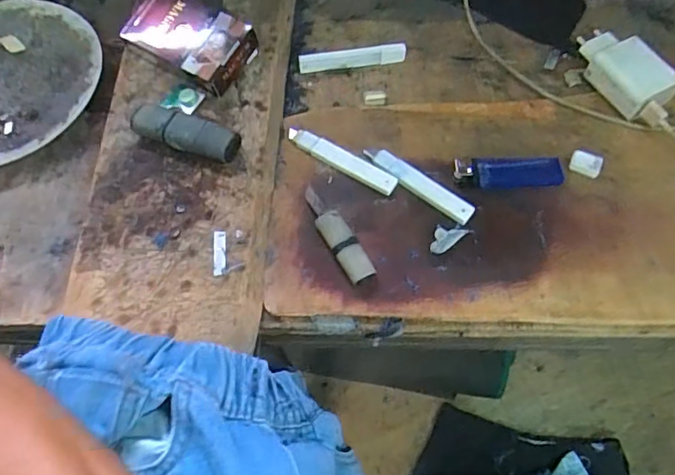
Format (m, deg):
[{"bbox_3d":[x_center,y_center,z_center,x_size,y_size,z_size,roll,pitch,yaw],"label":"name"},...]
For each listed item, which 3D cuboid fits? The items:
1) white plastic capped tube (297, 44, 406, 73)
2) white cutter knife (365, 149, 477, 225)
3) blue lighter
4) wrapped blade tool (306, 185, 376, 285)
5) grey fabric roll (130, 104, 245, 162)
[{"bbox_3d":[0.013,-0.153,0.469,0.092,0.015,0.011,-9,65,-3],"label":"white plastic capped tube"},{"bbox_3d":[0.061,-0.042,0.410,0.092,0.006,0.018,36,70,16],"label":"white cutter knife"},{"bbox_3d":[0.129,-0.049,0.413,0.082,0.006,0.022,-3,65,-1],"label":"blue lighter"},{"bbox_3d":[-0.001,-0.003,0.387,0.019,0.012,0.082,-27,67,-12],"label":"wrapped blade tool"},{"bbox_3d":[-0.115,-0.079,0.409,0.080,0.026,0.028,24,67,11],"label":"grey fabric roll"}]

